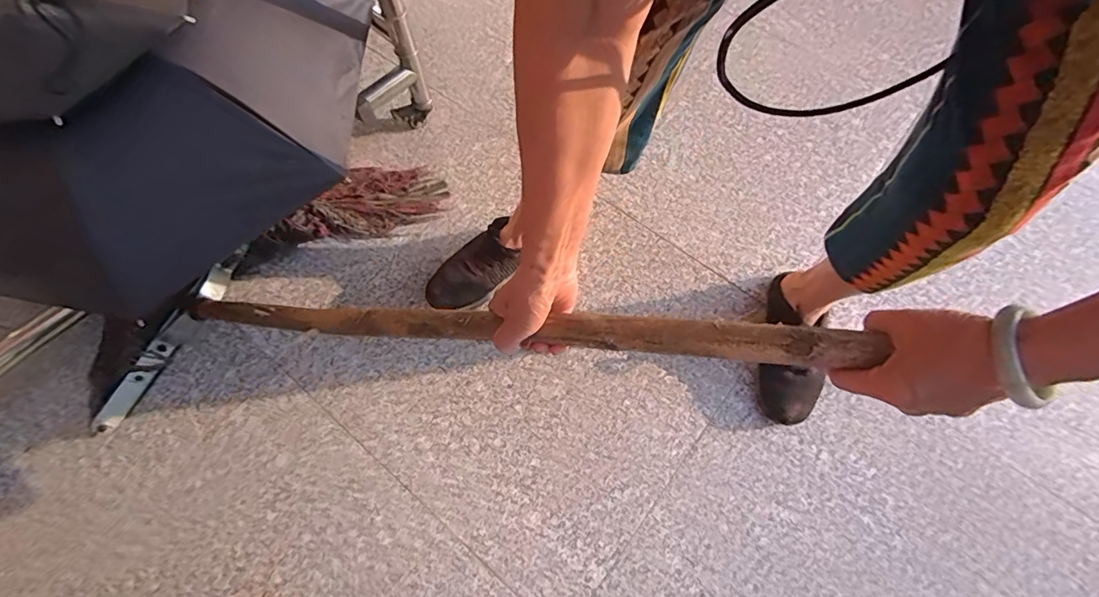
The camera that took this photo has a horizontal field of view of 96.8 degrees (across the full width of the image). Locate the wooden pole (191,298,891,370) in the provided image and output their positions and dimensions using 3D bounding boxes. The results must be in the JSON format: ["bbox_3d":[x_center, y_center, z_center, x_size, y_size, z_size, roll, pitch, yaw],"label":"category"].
[{"bbox_3d":[-0.137,0.029,0.548,0.841,0.027,0.030,1,65,27],"label":"wooden pole"}]

